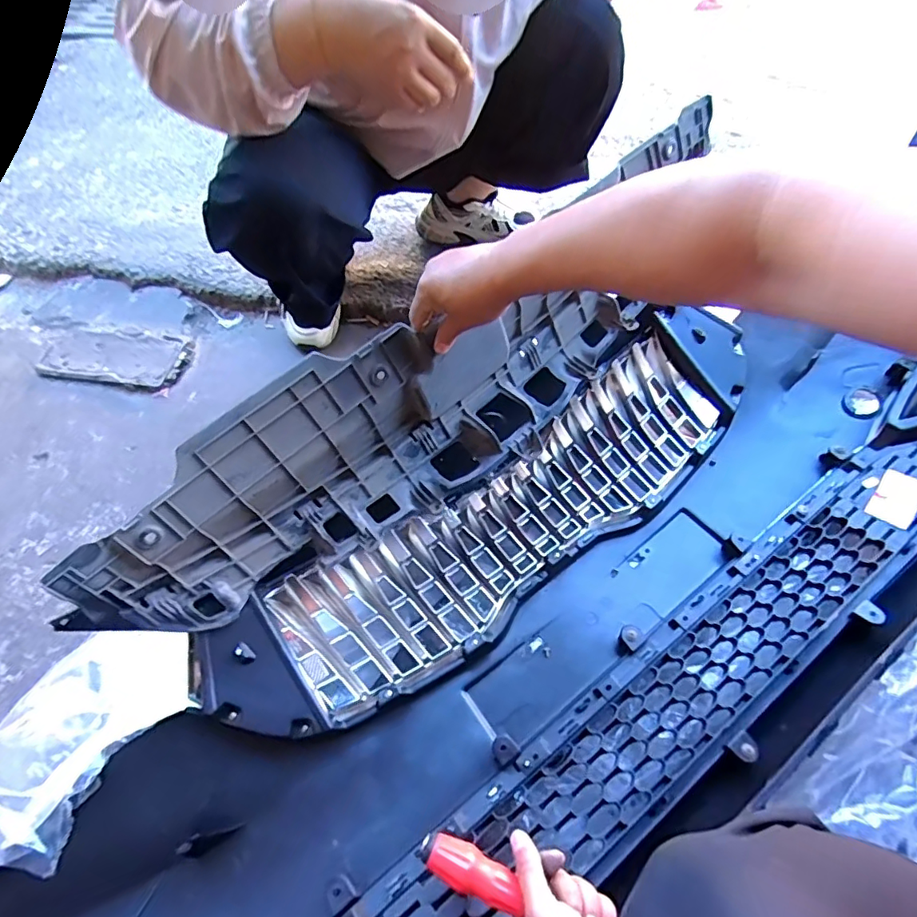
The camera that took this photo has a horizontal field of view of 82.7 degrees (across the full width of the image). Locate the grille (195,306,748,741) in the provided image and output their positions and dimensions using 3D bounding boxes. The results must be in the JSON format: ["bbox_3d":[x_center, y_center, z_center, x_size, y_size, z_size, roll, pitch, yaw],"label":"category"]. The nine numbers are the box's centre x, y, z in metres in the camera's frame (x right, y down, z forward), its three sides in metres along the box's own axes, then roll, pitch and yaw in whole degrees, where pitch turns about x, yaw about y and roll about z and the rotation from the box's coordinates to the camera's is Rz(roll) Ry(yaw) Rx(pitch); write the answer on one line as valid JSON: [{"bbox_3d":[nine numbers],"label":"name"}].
[{"bbox_3d":[0.081,0.065,0.700,0.831,0.113,0.200,-35,63,-16],"label":"grille"}]

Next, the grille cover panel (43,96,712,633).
[{"bbox_3d":[-0.001,-0.087,0.637,0.905,0.254,0.151,-34,62,-18],"label":"grille cover panel"}]

